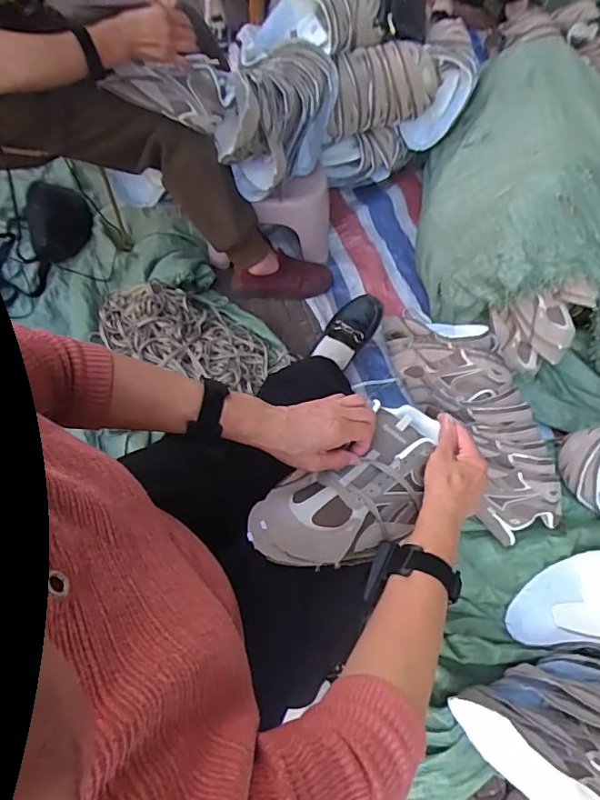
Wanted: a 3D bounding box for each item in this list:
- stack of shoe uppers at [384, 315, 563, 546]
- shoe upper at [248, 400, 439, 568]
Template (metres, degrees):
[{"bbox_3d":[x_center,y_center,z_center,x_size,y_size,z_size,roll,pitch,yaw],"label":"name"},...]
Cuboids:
[{"bbox_3d":[0.333,0.016,1.005,0.196,0.158,0.488,-7,60,-9],"label":"stack of shoe uppers"},{"bbox_3d":[0.065,0.094,0.572,0.253,0.048,0.127,-33,67,-20],"label":"shoe upper"}]

